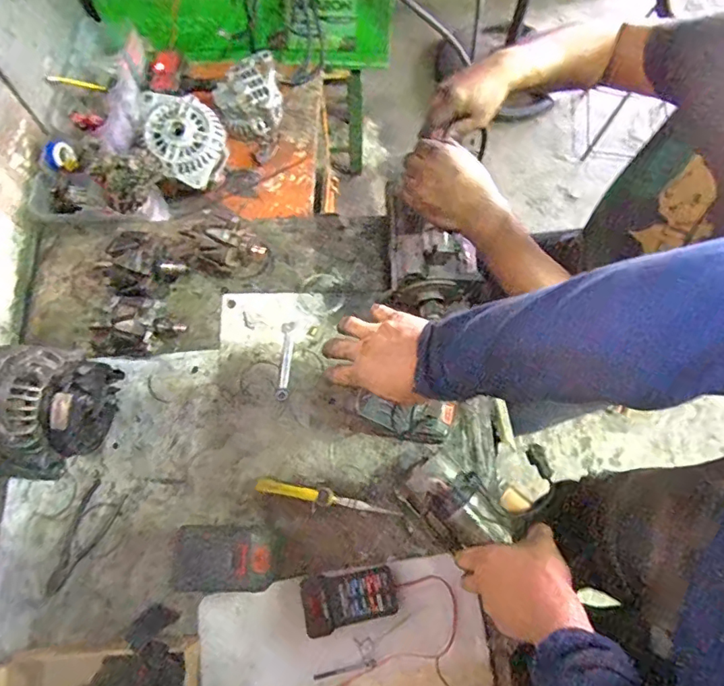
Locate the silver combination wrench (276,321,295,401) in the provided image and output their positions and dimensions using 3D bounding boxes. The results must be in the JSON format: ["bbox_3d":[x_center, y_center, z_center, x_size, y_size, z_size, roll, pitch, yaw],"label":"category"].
[{"bbox_3d":[-0.119,0.026,0.792,0.018,0.004,0.126,2,69,0],"label":"silver combination wrench"}]

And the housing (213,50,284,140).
[{"bbox_3d":[-0.223,-0.487,1.007,0.130,0.072,0.152,-12,72,-4],"label":"housing"}]

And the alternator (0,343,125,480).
[{"bbox_3d":[-0.433,0.091,0.682,0.184,0.151,0.161,4,72,2],"label":"alternator"}]

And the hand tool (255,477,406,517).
[{"bbox_3d":[-0.043,0.212,0.698,0.192,0.052,0.021,9,69,2],"label":"hand tool"}]

